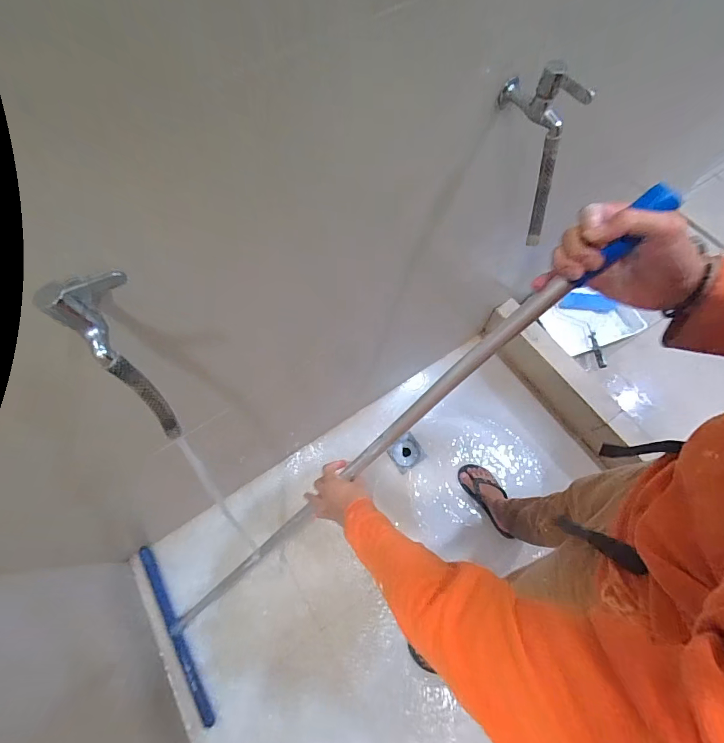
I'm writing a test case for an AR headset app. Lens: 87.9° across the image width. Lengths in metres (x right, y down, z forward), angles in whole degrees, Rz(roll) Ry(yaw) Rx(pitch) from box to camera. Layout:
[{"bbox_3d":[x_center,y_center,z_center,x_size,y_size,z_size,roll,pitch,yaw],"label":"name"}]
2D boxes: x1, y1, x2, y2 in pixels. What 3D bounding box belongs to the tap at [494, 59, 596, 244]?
[{"bbox_3d":[0.265,-0.311,0.573,0.051,0.249,0.133,-24,40,-8],"label":"tap"}]

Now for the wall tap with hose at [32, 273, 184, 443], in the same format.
[{"bbox_3d":[-0.256,0.001,0.429,0.077,0.239,0.051,-9,43,-2],"label":"wall tap with hose"}]

